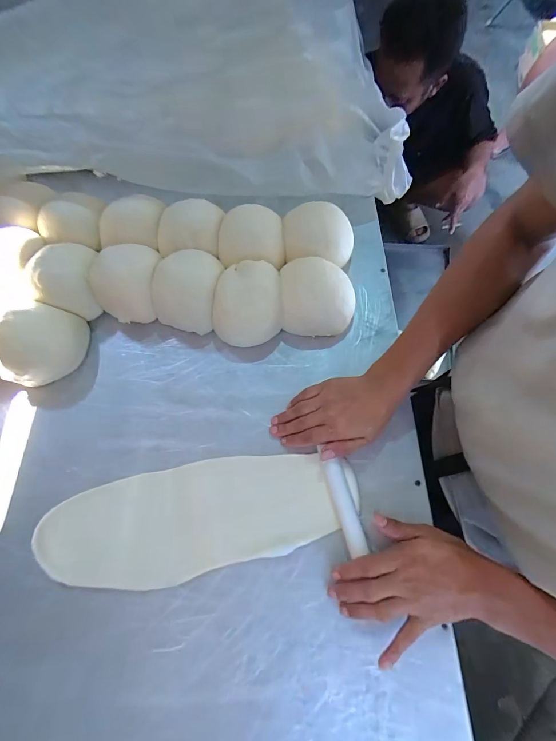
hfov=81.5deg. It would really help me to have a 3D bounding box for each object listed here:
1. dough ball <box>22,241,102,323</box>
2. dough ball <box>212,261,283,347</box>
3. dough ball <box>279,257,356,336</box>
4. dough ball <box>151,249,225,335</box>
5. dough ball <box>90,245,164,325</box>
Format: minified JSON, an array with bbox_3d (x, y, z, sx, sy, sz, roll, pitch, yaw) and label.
[{"bbox_3d":[-0.307,-0.129,0.468,0.081,0.061,0.087,-1,67,1],"label":"dough ball"},{"bbox_3d":[-0.044,-0.096,0.467,0.098,0.058,0.106,-1,67,1],"label":"dough ball"},{"bbox_3d":[0.058,-0.107,0.472,0.103,0.050,0.102,-2,67,1],"label":"dough ball"},{"bbox_3d":[-0.138,-0.120,0.481,0.096,0.056,0.105,-1,67,1],"label":"dough ball"},{"bbox_3d":[-0.225,-0.127,0.480,0.087,0.068,0.092,-1,67,1],"label":"dough ball"}]

